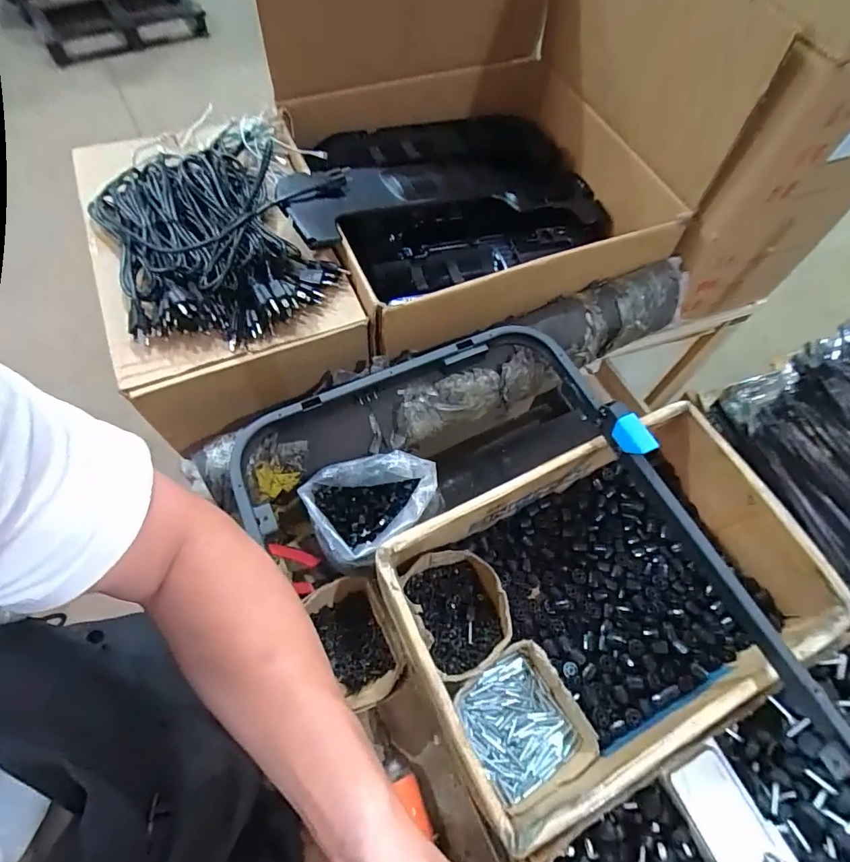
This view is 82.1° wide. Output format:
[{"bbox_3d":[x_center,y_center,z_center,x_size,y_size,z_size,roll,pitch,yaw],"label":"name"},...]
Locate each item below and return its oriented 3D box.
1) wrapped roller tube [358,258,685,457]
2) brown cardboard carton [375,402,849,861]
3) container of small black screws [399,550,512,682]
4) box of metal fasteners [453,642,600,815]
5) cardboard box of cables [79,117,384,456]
[{"bbox_3d":[0.182,-0.131,0.786,0.617,0.089,0.123,-28,67,-16],"label":"wrapped roller tube"},{"bbox_3d":[0.240,0.227,0.672,0.521,0.163,0.345,-24,66,-14],"label":"brown cardboard carton"},{"bbox_3d":[0.055,0.257,0.705,0.114,0.072,0.158,-22,66,-14],"label":"container of small black screws"},{"bbox_3d":[0.126,0.379,0.641,0.138,0.064,0.161,-25,66,-15],"label":"box of metal fasteners"},{"bbox_3d":[-0.338,-0.280,0.821,0.348,0.225,0.525,-21,65,-13],"label":"cardboard box of cables"}]

